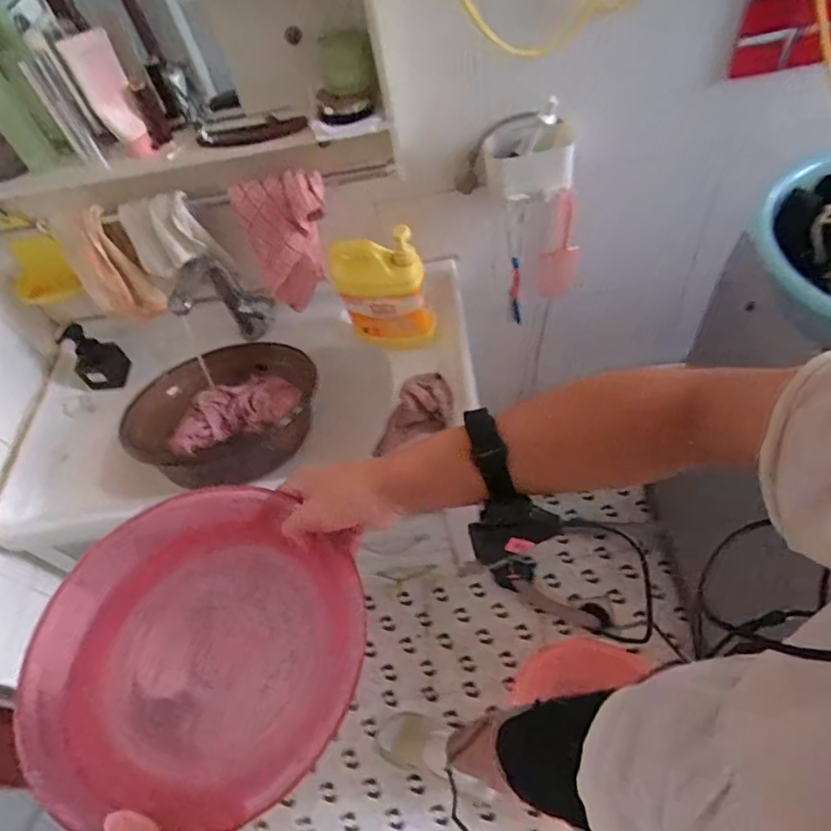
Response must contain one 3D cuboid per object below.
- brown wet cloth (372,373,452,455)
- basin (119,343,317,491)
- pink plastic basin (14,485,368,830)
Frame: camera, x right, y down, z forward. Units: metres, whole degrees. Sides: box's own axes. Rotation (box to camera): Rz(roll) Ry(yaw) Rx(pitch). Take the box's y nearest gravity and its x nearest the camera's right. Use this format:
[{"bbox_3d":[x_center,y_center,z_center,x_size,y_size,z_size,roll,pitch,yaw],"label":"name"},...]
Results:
[{"bbox_3d":[0.003,0.008,0.926,0.104,0.049,0.163,21,98,10],"label":"brown wet cloth"},{"bbox_3d":[-0.330,-0.021,0.966,0.256,0.116,0.332,30,64,27],"label":"basin"},{"bbox_3d":[-0.175,0.185,0.453,0.265,0.059,0.243,-2,54,3],"label":"pink plastic basin"}]

